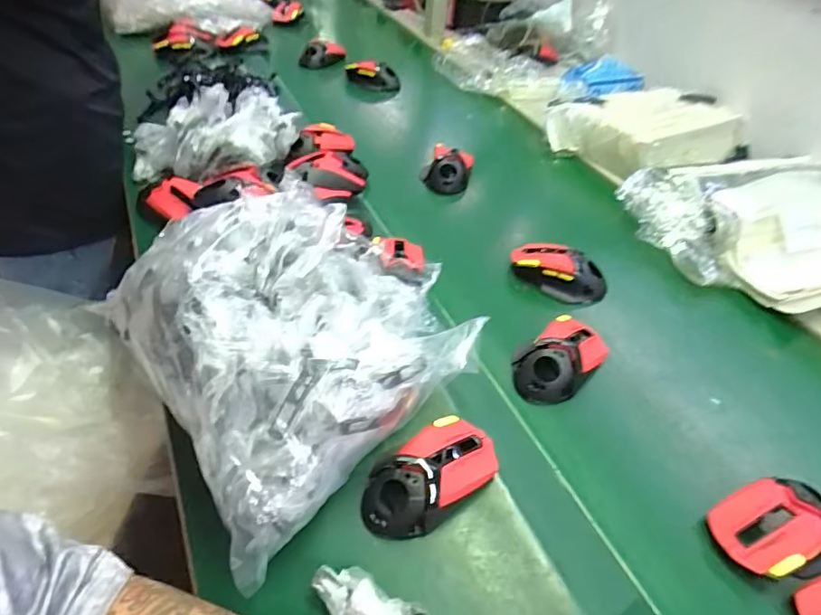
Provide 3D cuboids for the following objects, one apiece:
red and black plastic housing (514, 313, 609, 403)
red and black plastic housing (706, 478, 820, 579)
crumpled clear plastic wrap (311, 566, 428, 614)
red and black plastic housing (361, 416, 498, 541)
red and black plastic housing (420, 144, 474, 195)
[{"bbox_3d":[0.155,0.051,0.531,0.108,0.042,0.063,-30,55,-31],"label":"red and black plastic housing"},{"bbox_3d":[0.298,0.181,0.422,0.092,0.037,0.075,-10,48,-17],"label":"red and black plastic housing"},{"bbox_3d":[-0.033,0.219,0.364,0.083,0.022,0.045,25,48,17],"label":"crumpled clear plastic wrap"},{"bbox_3d":[0.016,0.140,0.430,0.124,0.039,0.065,-24,52,-27],"label":"red and black plastic housing"},{"bbox_3d":[0.058,-0.215,0.794,0.074,0.042,0.080,14,45,7],"label":"red and black plastic housing"}]

